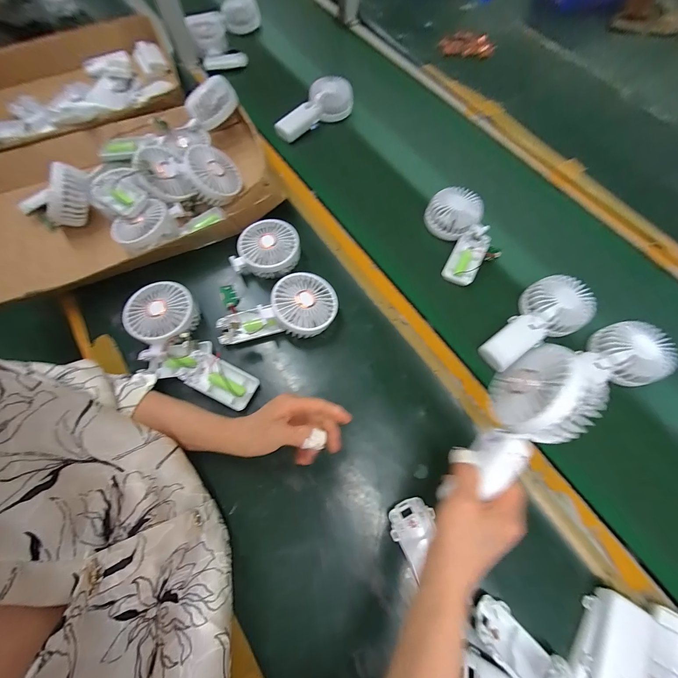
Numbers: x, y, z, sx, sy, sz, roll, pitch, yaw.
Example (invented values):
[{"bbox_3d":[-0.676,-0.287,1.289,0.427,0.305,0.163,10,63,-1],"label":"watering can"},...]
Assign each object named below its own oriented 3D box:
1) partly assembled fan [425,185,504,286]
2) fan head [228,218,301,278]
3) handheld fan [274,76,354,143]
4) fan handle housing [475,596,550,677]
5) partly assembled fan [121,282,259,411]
[{"bbox_3d":[0.201,-0.171,0.482,0.091,0.044,0.161,-7,68,-6],"label":"partly assembled fan"},{"bbox_3d":[-0.108,-0.138,0.457,0.098,0.043,0.084,9,67,0],"label":"fan head"},{"bbox_3d":[-0.049,-0.453,0.591,0.068,0.045,0.182,40,71,12],"label":"handheld fan"},{"bbox_3d":[0.173,0.303,0.290,0.042,0.032,0.083,-40,75,-17],"label":"fan handle housing"},{"bbox_3d":[-0.205,0.017,0.398,0.094,0.050,0.209,-38,75,-17],"label":"partly assembled fan"}]

